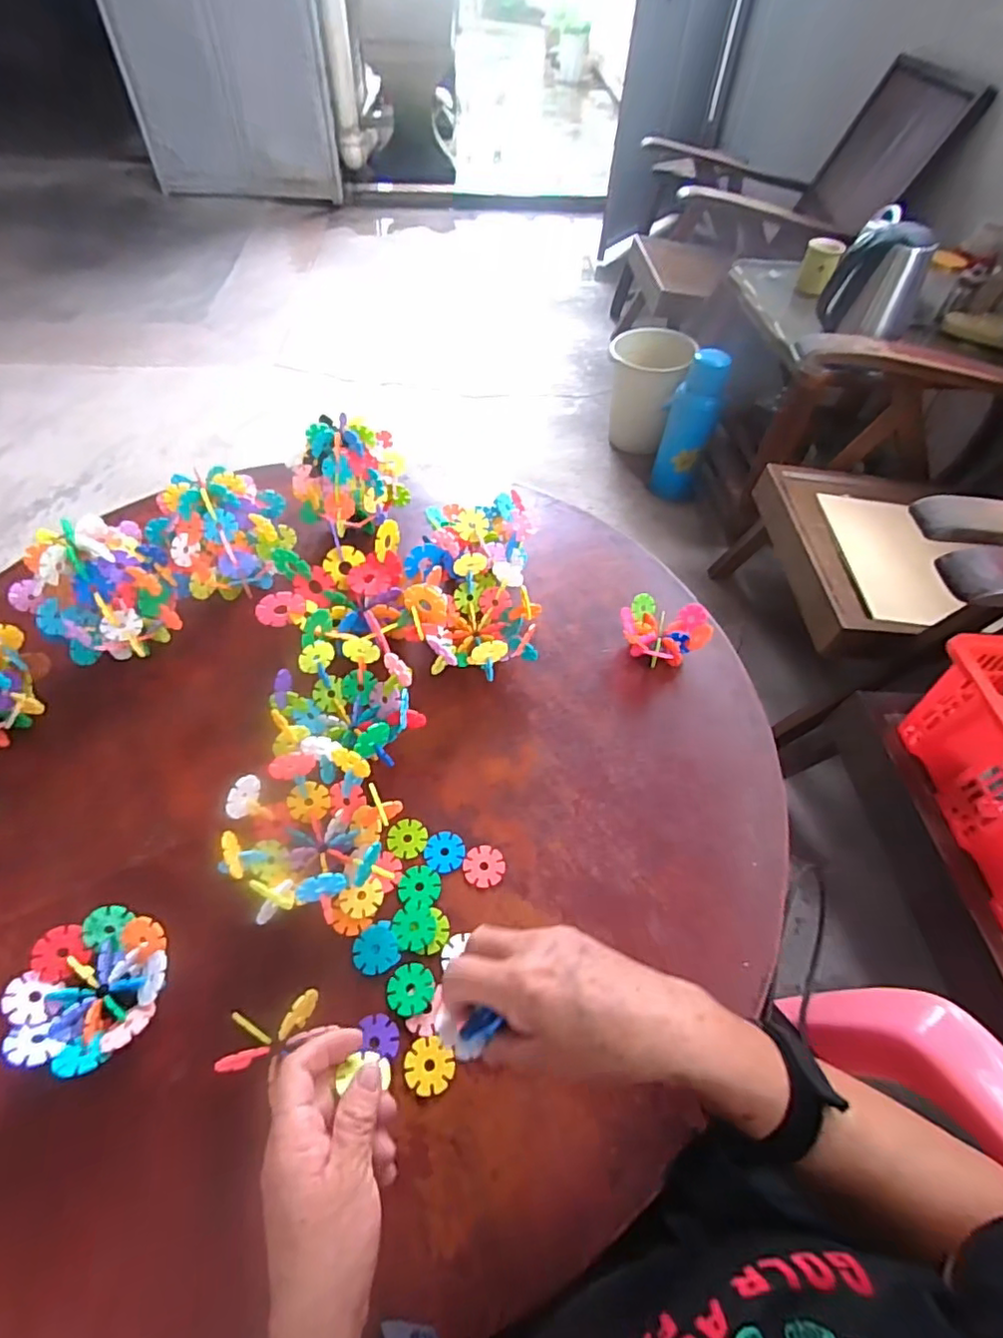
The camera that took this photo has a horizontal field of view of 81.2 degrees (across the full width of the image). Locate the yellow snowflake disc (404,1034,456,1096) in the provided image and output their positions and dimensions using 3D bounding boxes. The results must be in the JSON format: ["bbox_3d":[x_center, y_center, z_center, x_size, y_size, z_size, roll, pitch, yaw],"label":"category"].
[{"bbox_3d":[-0.047,0.258,0.381,0.031,0.004,0.030,-5,53,-7],"label":"yellow snowflake disc"}]

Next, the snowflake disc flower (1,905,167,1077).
[{"bbox_3d":[-0.264,0.210,0.385,0.087,0.039,0.089,1,52,-2],"label":"snowflake disc flower"}]

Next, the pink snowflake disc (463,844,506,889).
[{"bbox_3d":[-0.014,0.155,0.463,0.032,0.004,0.032,1,52,-2],"label":"pink snowflake disc"}]

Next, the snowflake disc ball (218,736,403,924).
[{"bbox_3d":[-0.139,0.121,0.441,0.113,0.073,0.132,-5,53,-7],"label":"snowflake disc ball"}]

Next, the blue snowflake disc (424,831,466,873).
[{"bbox_3d":[-0.046,0.145,0.468,0.031,0.004,0.031,1,52,-2],"label":"blue snowflake disc"}]

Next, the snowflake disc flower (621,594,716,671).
[{"bbox_3d":[0.164,-0.037,0.593,0.084,0.044,0.067,21,54,13],"label":"snowflake disc flower"}]

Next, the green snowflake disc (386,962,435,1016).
[{"bbox_3d":[-0.064,0.222,0.408,0.031,0.004,0.031,1,52,-2],"label":"green snowflake disc"}]

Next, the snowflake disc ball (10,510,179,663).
[{"bbox_3d":[-0.357,-0.069,0.527,0.114,0.112,0.098,-36,63,-25],"label":"snowflake disc ball"}]

